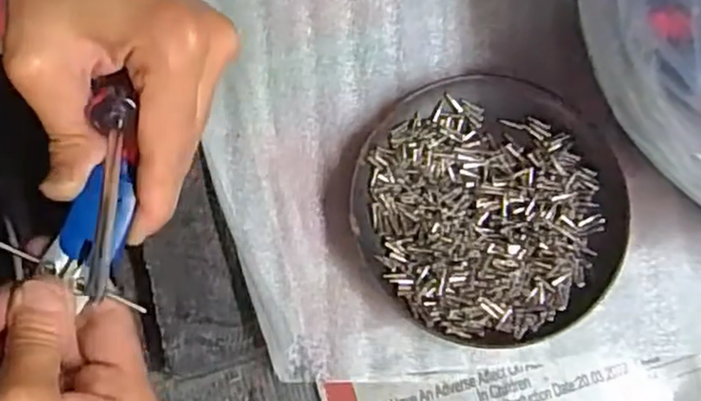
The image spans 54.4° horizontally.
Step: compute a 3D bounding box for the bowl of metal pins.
[{"bbox_3d":[0.061,0.003,0.303,0.117,0.016,0.113,0,77,0],"label":"bowl of metal pins"}]

